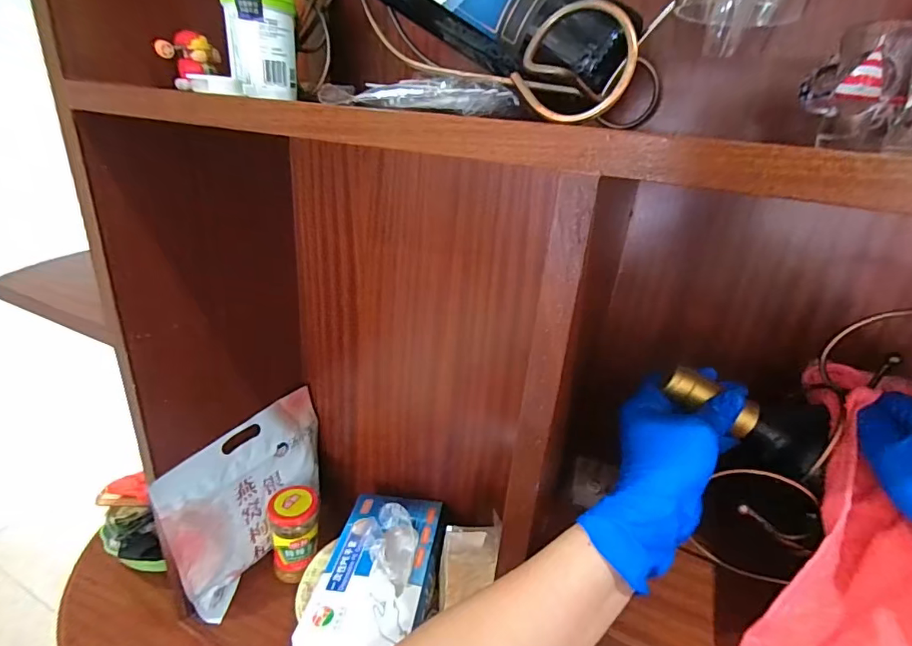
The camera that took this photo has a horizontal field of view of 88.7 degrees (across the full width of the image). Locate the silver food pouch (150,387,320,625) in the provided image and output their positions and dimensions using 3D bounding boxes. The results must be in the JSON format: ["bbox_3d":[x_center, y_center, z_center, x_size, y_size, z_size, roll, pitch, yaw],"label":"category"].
[{"bbox_3d":[-0.270,0.245,0.636,0.044,0.226,0.226,15,26,20],"label":"silver food pouch"}]

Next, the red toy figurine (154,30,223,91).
[{"bbox_3d":[-0.233,-0.229,0.407,0.020,0.043,0.053,26,31,38],"label":"red toy figurine"}]

